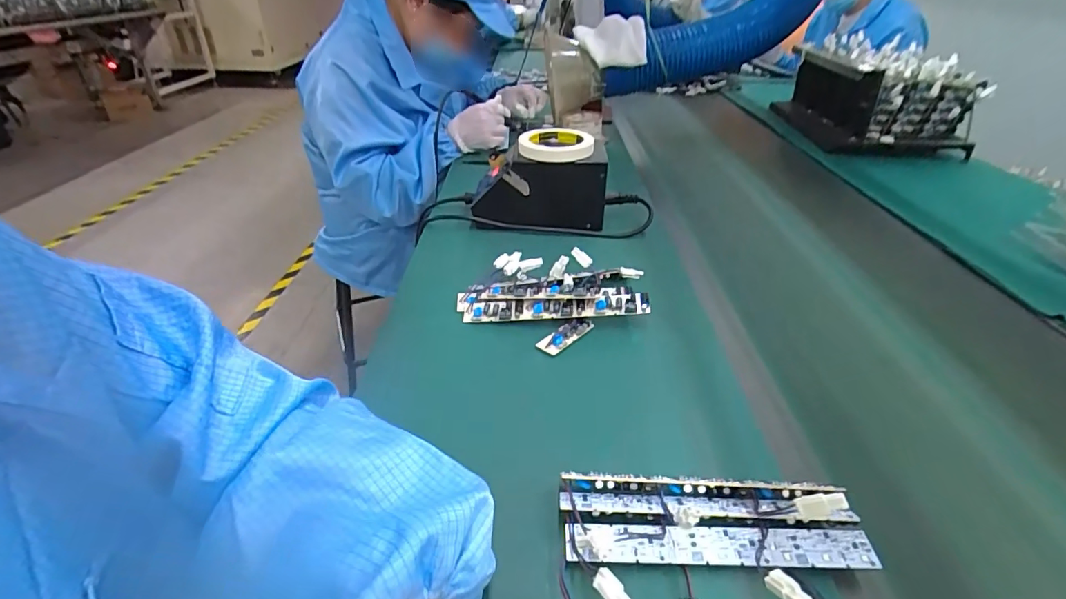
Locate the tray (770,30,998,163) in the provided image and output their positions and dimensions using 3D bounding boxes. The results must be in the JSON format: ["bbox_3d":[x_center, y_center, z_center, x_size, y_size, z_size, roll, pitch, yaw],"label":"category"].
[{"bbox_3d":[0.762,-0.459,1.124,0.277,0.176,0.383,4,34,2],"label":"tray"}]

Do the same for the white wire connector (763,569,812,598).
[{"bbox_3d":[0.134,0.152,0.262,0.008,0.011,0.025,-16,12,-25],"label":"white wire connector"}]

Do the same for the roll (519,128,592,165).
[{"bbox_3d":[0.032,-0.214,0.682,0.098,0.020,0.098,5,34,6],"label":"roll"}]

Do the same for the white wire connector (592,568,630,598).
[{"bbox_3d":[0.043,0.156,0.266,0.011,0.006,0.025,-22,40,-30],"label":"white wire connector"}]

